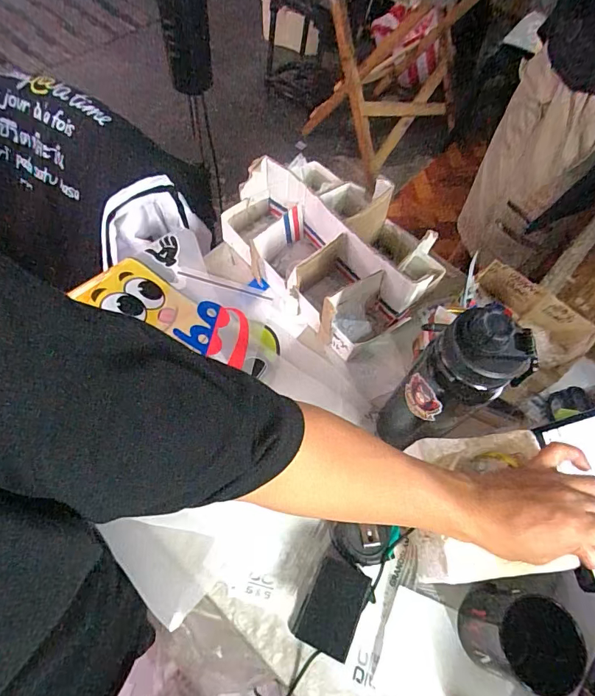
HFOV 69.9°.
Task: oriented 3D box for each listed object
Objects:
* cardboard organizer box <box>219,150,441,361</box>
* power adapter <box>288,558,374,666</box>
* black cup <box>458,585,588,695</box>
[{"bbox_3d":[0.054,-0.160,0.651,0.242,0.106,0.315,-33,70,-17],"label":"cardboard organizer box"},{"bbox_3d":[0.037,0.277,0.458,0.063,0.032,0.085,27,66,10],"label":"power adapter"},{"bbox_3d":[0.215,0.286,0.423,0.071,0.102,0.079,22,65,8],"label":"black cup"}]

